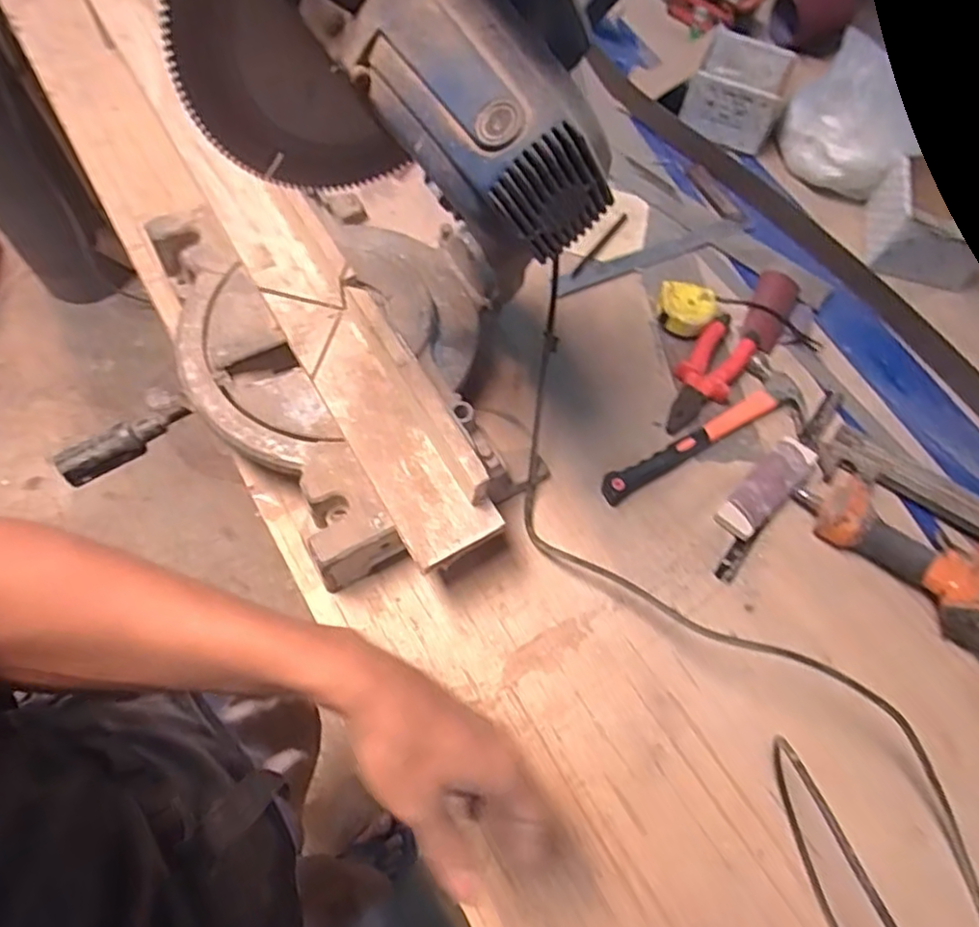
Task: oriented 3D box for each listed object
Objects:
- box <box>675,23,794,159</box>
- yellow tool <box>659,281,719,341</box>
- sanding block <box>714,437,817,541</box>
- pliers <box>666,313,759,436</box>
[{"bbox_3d":[0.363,-0.546,0.963,0.132,0.087,0.152,24,65,8],"label":"box"},{"bbox_3d":[0.241,-0.187,0.807,0.068,0.032,0.071,5,64,-1],"label":"yellow tool"},{"bbox_3d":[0.298,0.025,0.709,0.042,0.031,0.136,42,69,16],"label":"sanding block"},{"bbox_3d":[0.257,-0.106,0.771,0.066,0.028,0.173,30,66,11],"label":"pliers"}]

